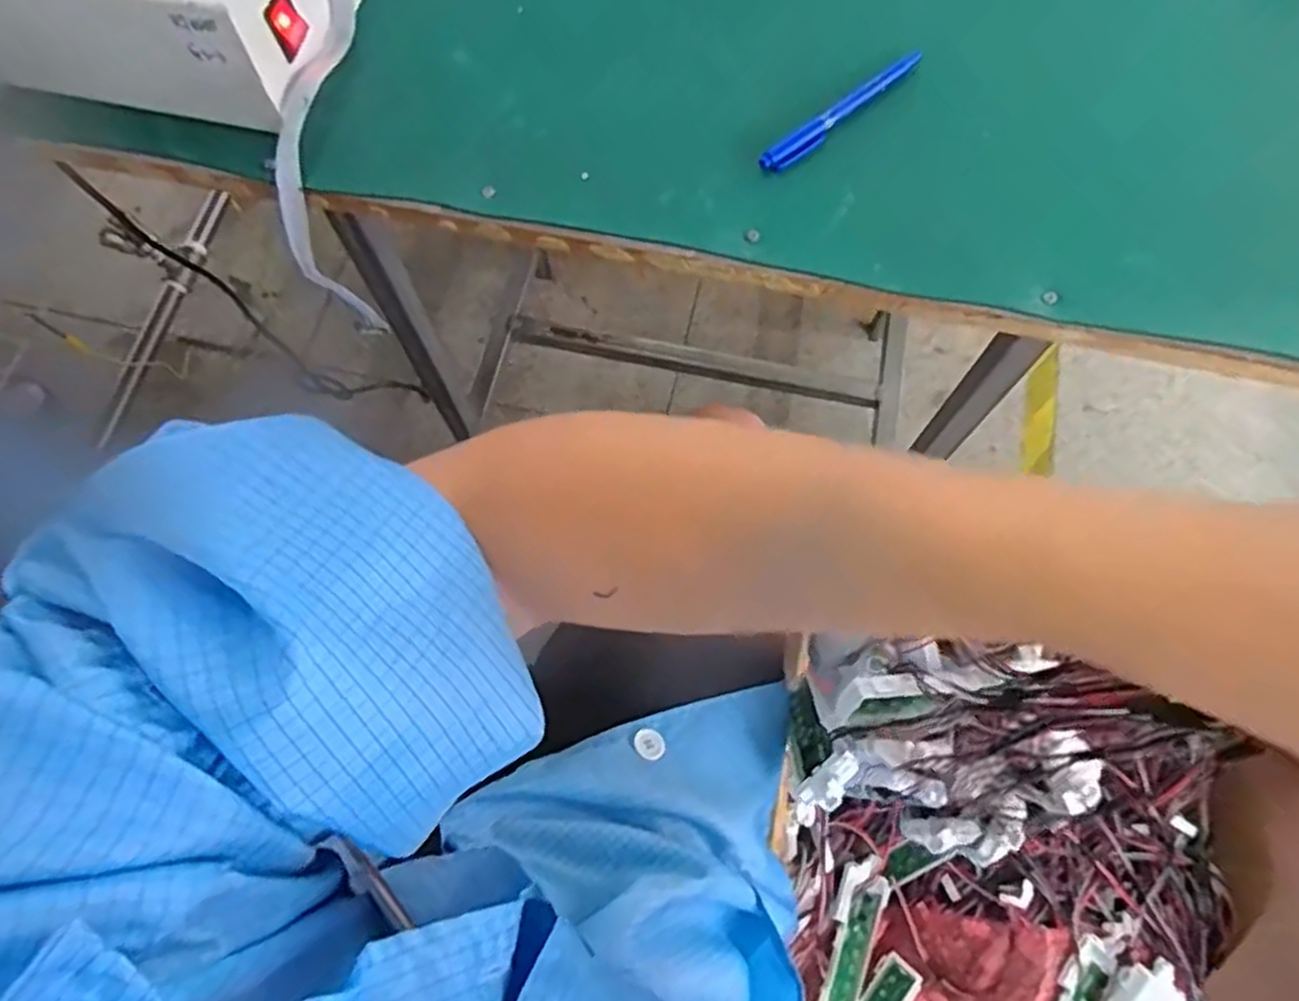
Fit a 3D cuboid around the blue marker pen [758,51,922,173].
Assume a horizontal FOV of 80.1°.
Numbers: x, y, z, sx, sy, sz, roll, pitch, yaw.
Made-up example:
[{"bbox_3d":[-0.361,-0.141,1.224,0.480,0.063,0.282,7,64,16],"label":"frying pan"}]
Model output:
[{"bbox_3d":[0.114,-0.232,0.459,0.123,0.009,0.014,-41,76,-11],"label":"blue marker pen"}]

